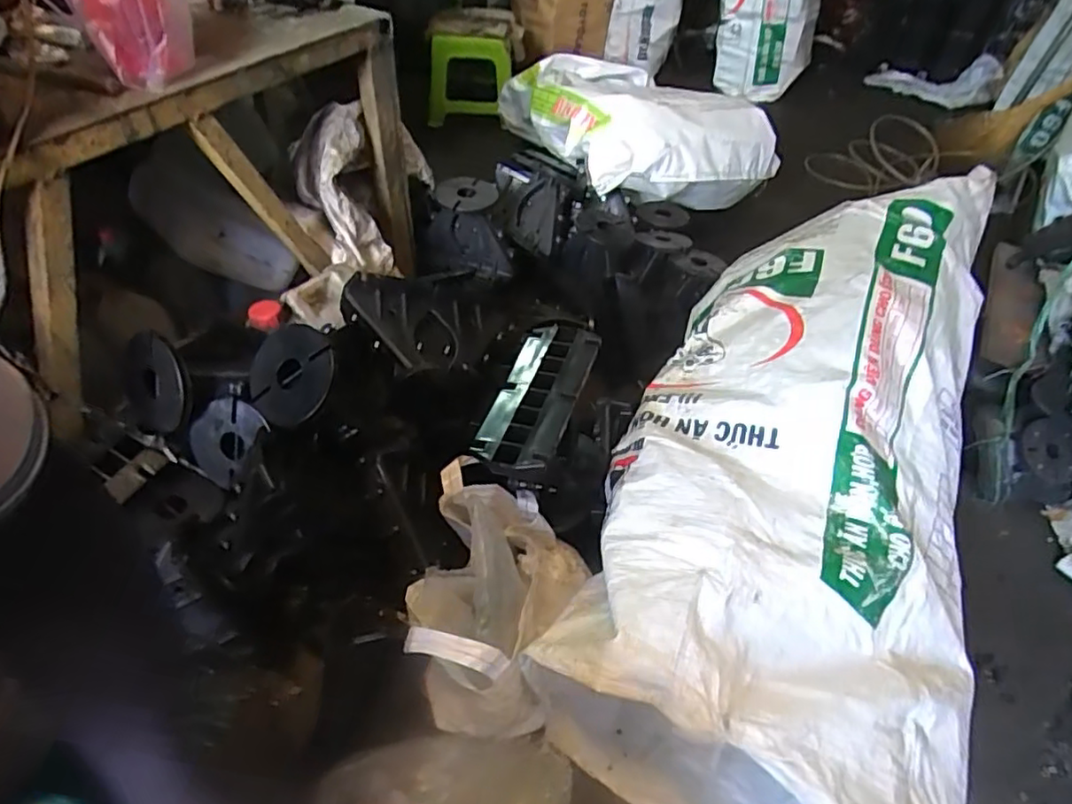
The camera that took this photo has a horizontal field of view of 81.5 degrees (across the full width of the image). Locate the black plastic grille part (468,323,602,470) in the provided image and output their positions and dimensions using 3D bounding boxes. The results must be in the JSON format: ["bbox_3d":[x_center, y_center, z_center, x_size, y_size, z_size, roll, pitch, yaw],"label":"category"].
[{"bbox_3d":[0.003,-0.013,0.719,0.091,0.033,0.219,15,47,11],"label":"black plastic grille part"}]

